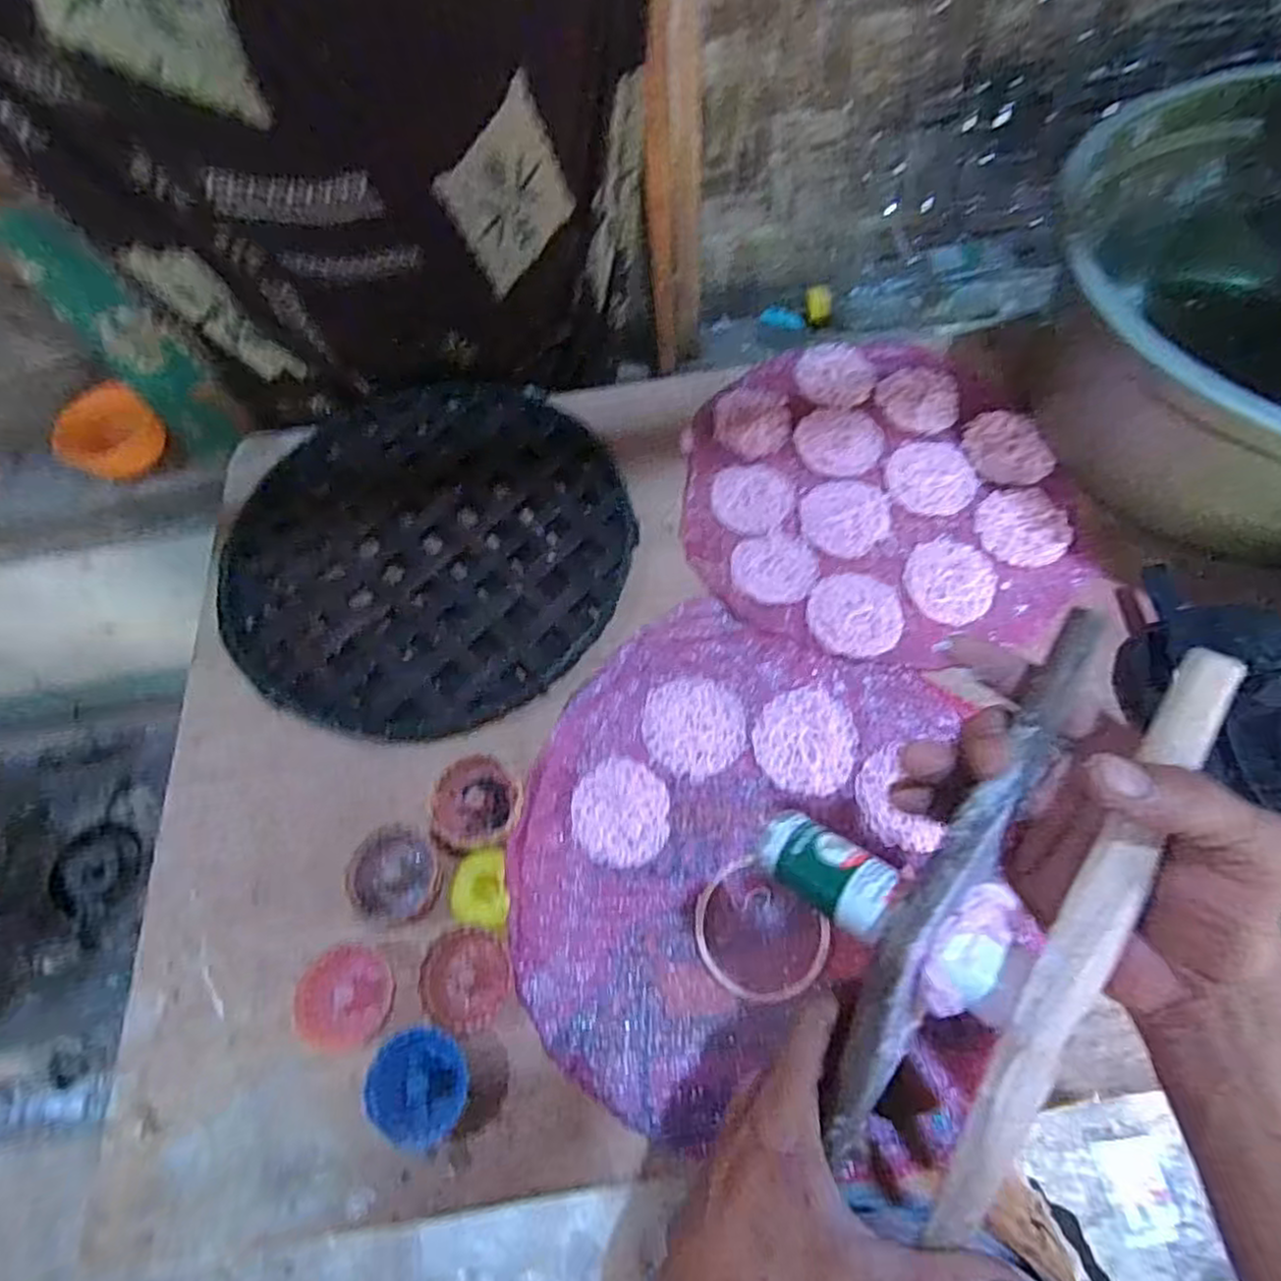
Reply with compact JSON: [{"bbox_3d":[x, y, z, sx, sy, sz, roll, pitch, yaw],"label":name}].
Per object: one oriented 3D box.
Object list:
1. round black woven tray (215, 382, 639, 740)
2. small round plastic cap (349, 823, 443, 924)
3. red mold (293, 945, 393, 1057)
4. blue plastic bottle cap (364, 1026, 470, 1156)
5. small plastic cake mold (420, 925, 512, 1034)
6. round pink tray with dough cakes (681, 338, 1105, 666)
[{"bbox_3d":[-0.187,-0.094,0.617,0.341,0.012,0.358,-1,65,3],"label":"round black woven tray"},{"bbox_3d":[-0.168,0.163,0.484,0.062,0.022,0.059,-1,65,3],"label":"small round plastic cap"},{"bbox_3d":[-0.194,0.234,0.458,0.060,0.014,0.060,-1,65,3],"label":"red mold"},{"bbox_3d":[-0.137,0.276,0.430,0.057,0.016,0.065,-10,65,-2],"label":"blue plastic bottle cap"},{"bbox_3d":[-0.114,0.221,0.456,0.055,0.013,0.060,-1,65,3],"label":"small plastic cake mold"},{"bbox_3d":[0.204,-0.141,0.620,0.317,0.014,0.332,-3,65,2],"label":"round pink tray with dough cakes"}]

